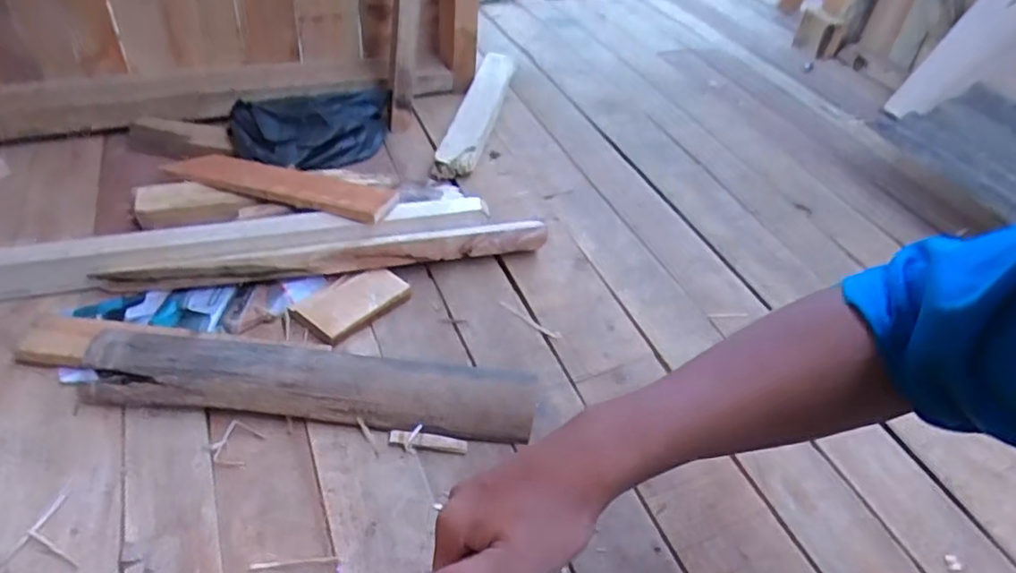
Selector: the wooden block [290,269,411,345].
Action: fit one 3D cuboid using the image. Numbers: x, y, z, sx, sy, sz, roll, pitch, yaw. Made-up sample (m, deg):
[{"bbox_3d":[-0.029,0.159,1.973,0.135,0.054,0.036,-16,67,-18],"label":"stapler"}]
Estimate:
[{"bbox_3d":[-0.177,0.015,0.716,0.078,0.014,0.118,34,49,27],"label":"wooden block"}]

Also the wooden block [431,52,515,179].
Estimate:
[{"bbox_3d":[-0.046,-0.311,1.084,0.064,0.042,0.474,10,42,3],"label":"wooden block"}]

